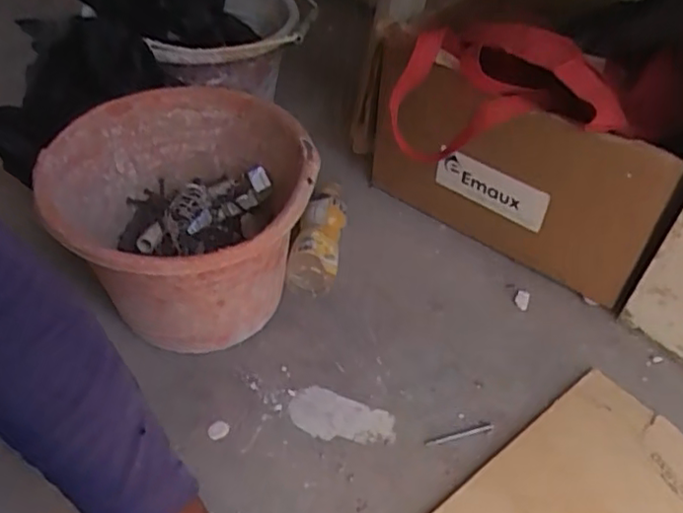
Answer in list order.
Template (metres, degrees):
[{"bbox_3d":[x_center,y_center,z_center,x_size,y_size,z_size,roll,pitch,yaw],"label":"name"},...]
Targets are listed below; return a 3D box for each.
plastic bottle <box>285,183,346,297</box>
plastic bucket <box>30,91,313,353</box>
[{"bbox_3d":[-0.025,-0.021,0.810,0.055,0.065,0.158,10,46,5],"label":"plastic bottle"},{"bbox_3d":[-0.164,-0.028,0.710,0.256,0.209,0.277,2,46,-2],"label":"plastic bucket"}]

